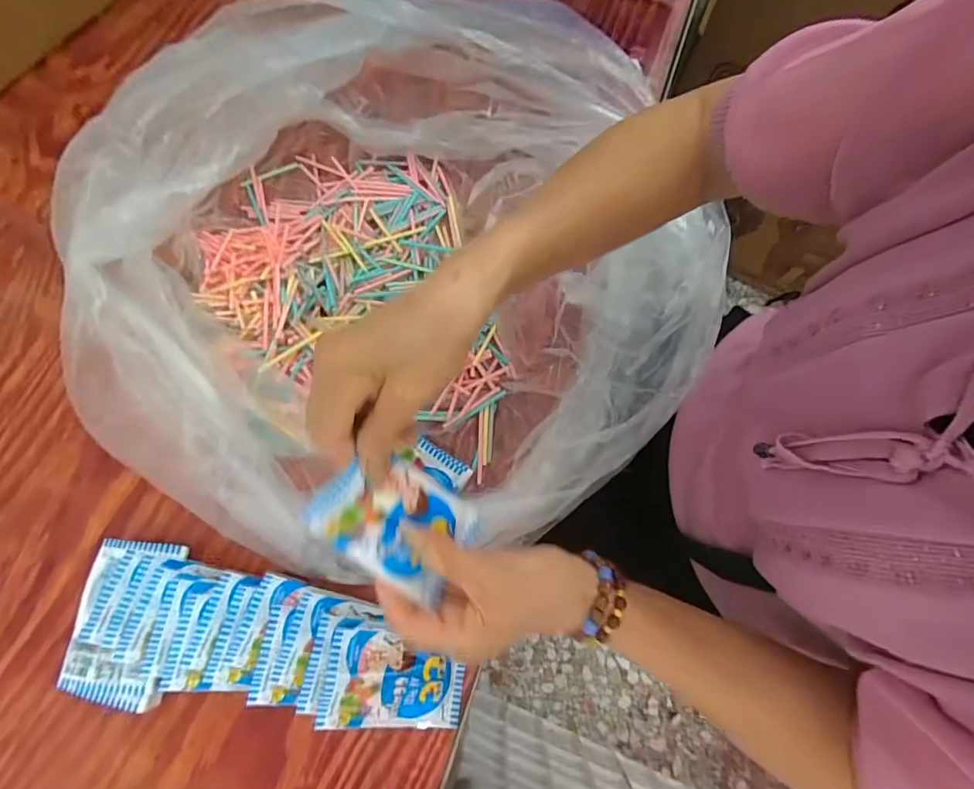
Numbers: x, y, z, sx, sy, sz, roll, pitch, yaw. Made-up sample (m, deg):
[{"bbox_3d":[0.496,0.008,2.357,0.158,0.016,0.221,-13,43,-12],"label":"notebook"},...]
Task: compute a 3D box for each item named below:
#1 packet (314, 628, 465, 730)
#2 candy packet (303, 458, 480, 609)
[{"bbox_3d":[-0.065,0.209,0.341,0.102,0.012,0.062,16,76,-22],"label":"packet"},{"bbox_3d":[-0.051,0.074,0.277,0.102,0.012,0.065,48,61,-31],"label":"candy packet"}]

